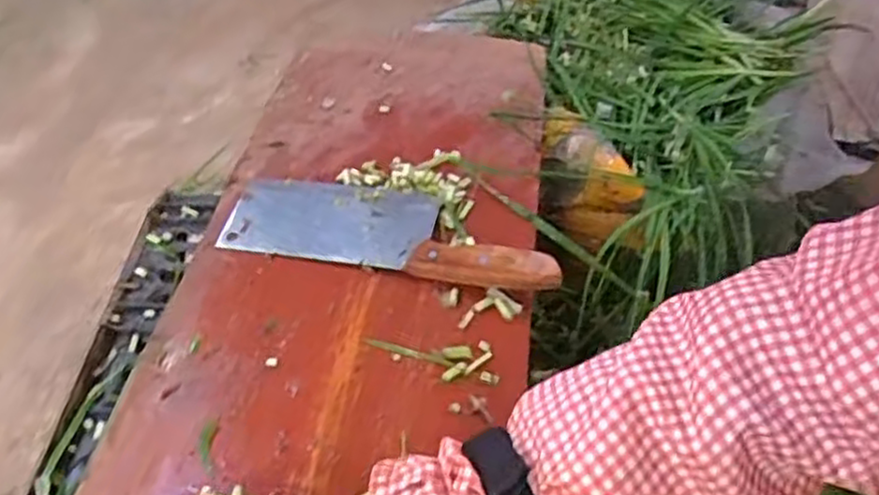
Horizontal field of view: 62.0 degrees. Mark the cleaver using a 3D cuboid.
[{"bbox_3d":[-0.042,-0.017,0.599,0.279,0.026,0.085,10,46,11],"label":"cleaver"}]

